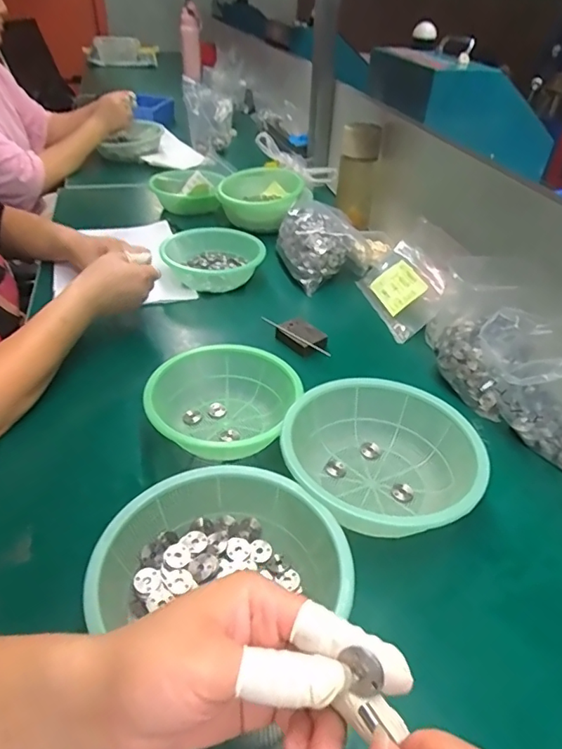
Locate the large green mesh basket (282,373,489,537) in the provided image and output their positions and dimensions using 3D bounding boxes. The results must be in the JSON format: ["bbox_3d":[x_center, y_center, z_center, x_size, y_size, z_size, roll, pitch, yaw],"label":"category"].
[{"bbox_3d":[0.091,0.076,0.505,0.176,0.056,0.166,2,37,-1],"label":"large green mesh basket"}]

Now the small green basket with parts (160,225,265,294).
[{"bbox_3d":[-0.111,-0.187,0.847,0.157,0.067,0.130,0,38,-4],"label":"small green basket with parts"}]

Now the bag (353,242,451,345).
[{"bbox_3d":[0.187,-0.132,0.780,0.030,0.106,0.180,35,24,-36],"label":"bag"}]

